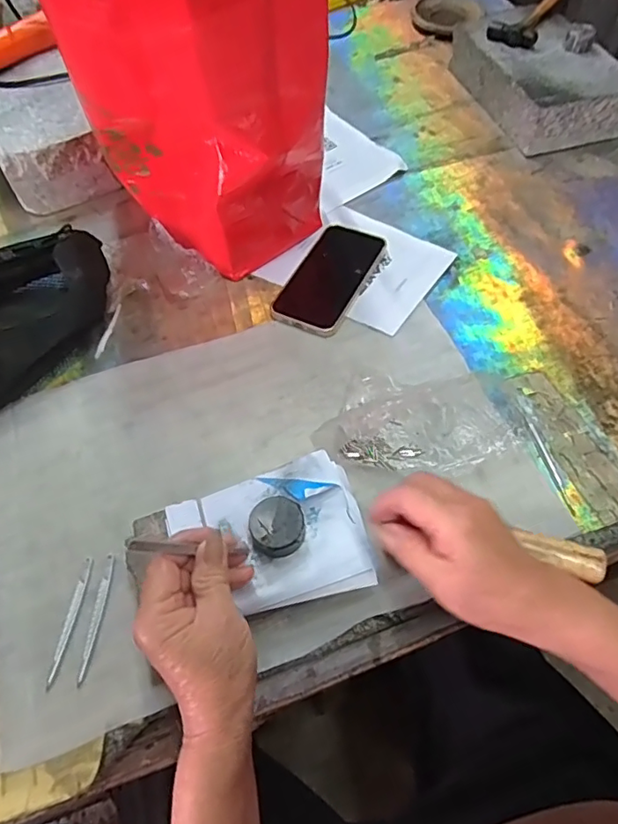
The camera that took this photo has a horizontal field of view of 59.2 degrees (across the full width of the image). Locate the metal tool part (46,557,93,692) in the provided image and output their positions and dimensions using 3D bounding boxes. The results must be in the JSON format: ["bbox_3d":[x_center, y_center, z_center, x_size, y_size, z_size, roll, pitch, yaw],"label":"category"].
[{"bbox_3d":[-0.180,0.156,0.409,0.008,0.008,0.092,7,59,5],"label":"metal tool part"}]

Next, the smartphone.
[{"bbox_3d":[0.022,-0.145,0.581,0.077,0.012,0.154,22,62,14],"label":"smartphone"}]

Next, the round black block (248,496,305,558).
[{"bbox_3d":[-0.022,0.082,0.386,0.037,0.020,0.037,-1,59,1],"label":"round black block"}]

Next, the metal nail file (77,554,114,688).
[{"bbox_3d":[-0.161,0.155,0.412,0.007,0.010,0.093,4,59,4],"label":"metal nail file"}]

